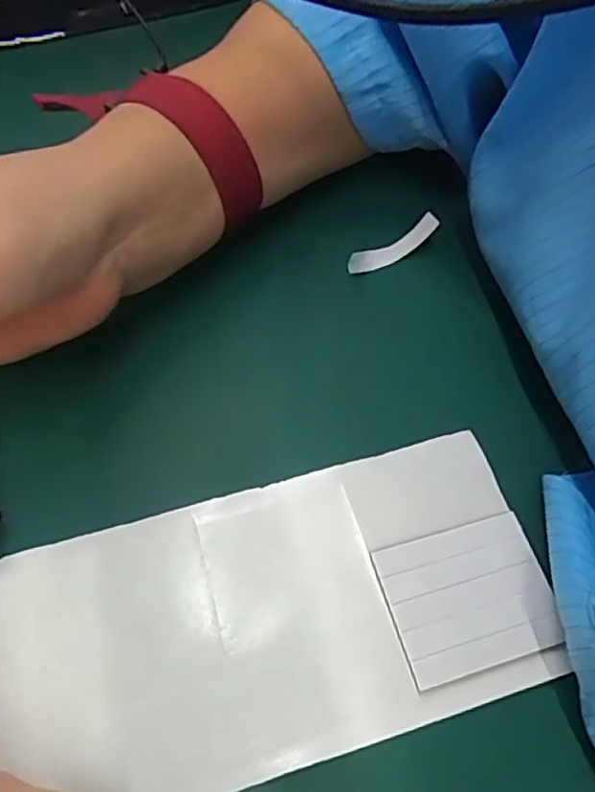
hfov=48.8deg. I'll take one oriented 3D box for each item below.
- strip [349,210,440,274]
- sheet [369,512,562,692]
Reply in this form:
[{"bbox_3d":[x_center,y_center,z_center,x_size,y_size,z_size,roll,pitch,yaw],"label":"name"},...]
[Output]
[{"bbox_3d":[0.038,-0.060,0.264,0.041,0.011,0.010,-34,65,-20],"label":"strip"},{"bbox_3d":[0.052,0.059,0.197,0.048,0.004,0.040,-14,60,-10],"label":"sheet"}]

